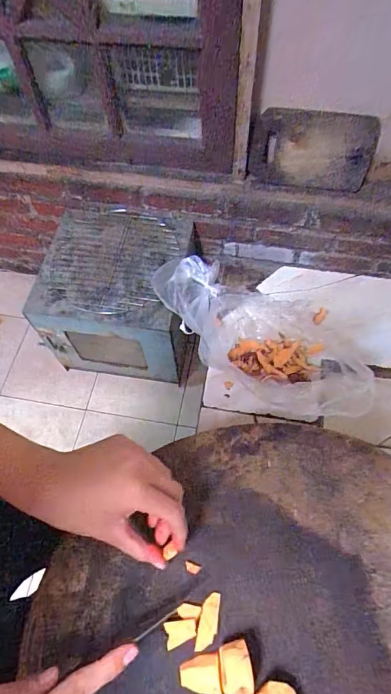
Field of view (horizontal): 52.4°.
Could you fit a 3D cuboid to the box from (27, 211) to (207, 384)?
[{"bbox_3d":[-0.220,-0.154,1.250,0.381,0.369,0.404,7,63,5],"label":"box"}]

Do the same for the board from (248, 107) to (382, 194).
[{"bbox_3d":[0.296,-0.494,1.006,0.306,0.187,0.029,5,53,-3],"label":"board"}]

